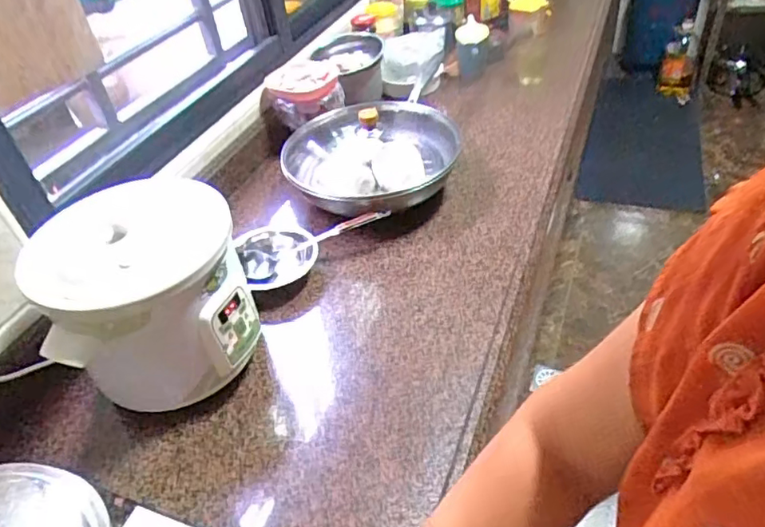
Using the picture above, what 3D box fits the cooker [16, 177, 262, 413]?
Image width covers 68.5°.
[{"bbox_3d":[-0.295,0.039,0.728,0.228,0.207,0.219,-14,41,-7],"label":"cooker"}]

